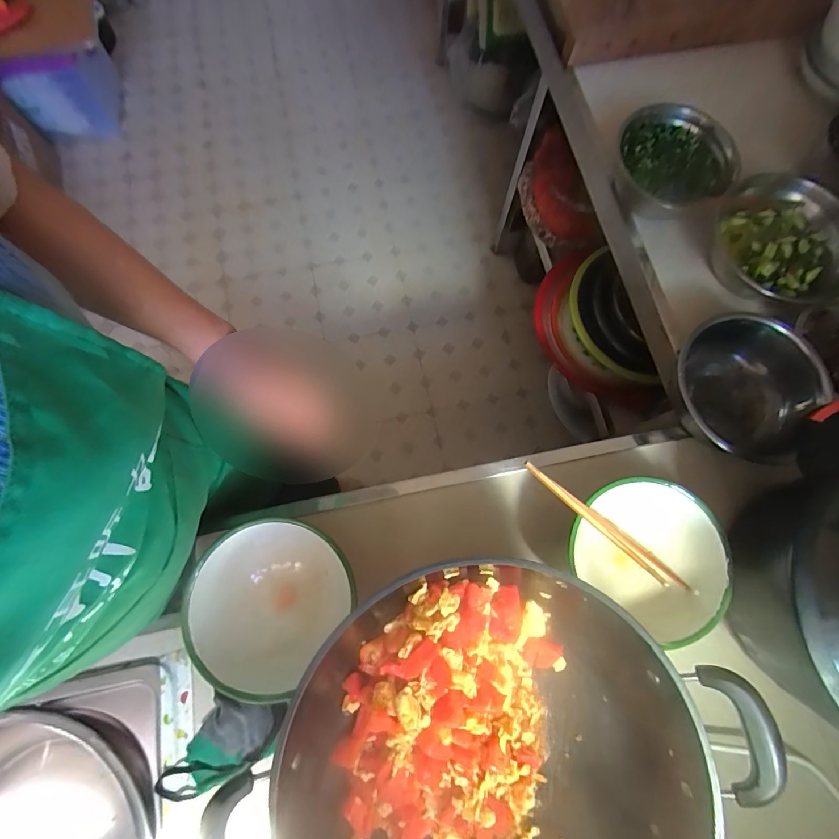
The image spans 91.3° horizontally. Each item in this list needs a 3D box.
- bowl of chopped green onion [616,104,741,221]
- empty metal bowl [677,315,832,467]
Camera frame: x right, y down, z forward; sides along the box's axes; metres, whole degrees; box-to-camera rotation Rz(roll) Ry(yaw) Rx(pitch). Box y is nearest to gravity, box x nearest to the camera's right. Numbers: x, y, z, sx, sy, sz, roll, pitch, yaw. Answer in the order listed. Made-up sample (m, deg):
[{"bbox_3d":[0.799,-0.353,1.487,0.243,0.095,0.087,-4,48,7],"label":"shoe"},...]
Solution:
[{"bbox_3d":[0.418,-0.423,0.685,0.179,0.066,0.172,0,76,-1],"label":"bowl of chopped green onion"},{"bbox_3d":[0.442,-0.047,0.566,0.156,0.123,0.205,27,77,6],"label":"empty metal bowl"}]

